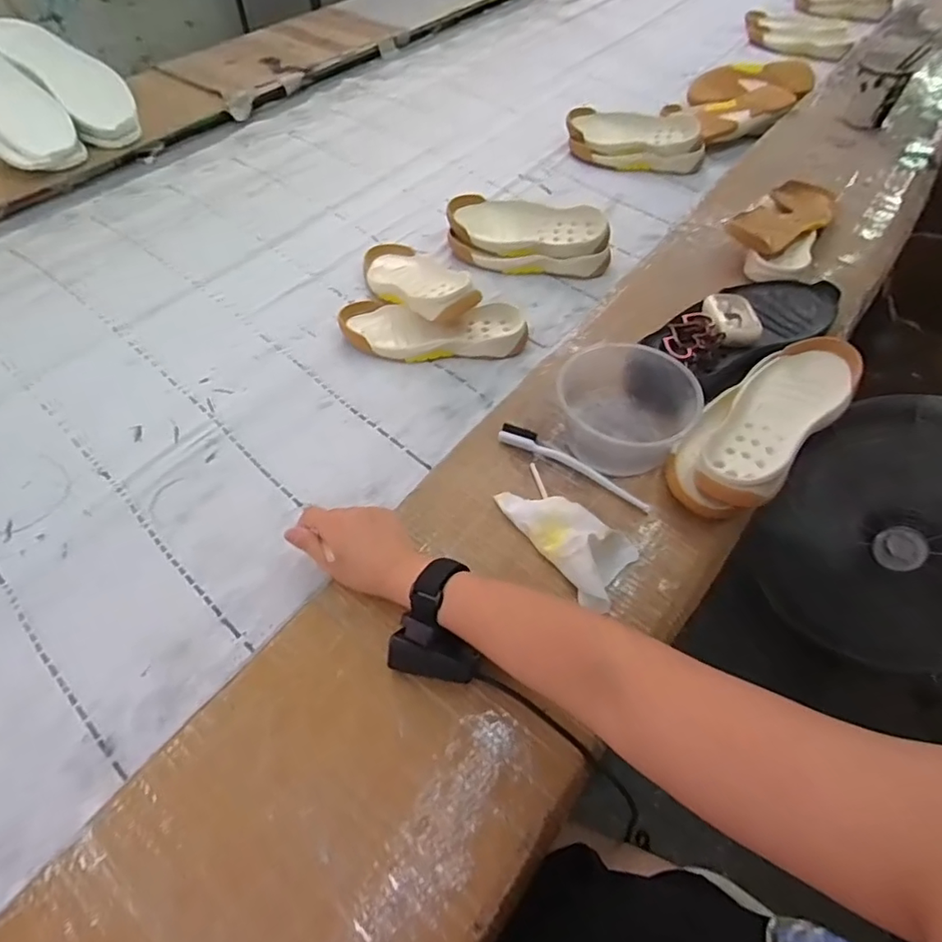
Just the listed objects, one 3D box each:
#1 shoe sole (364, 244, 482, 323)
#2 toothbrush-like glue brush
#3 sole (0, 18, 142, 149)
[{"bbox_3d":[-0.076,-0.257,0.769,0.088,0.035,0.226,-28,45,-20],"label":"shoe sole"},{"bbox_3d":[0.106,-0.009,0.572,0.165,0.011,0.031,27,58,17],"label":"toothbrush-like glue brush"},{"bbox_3d":[-0.688,-0.669,0.962,0.283,0.044,0.106,44,62,0],"label":"sole"}]

